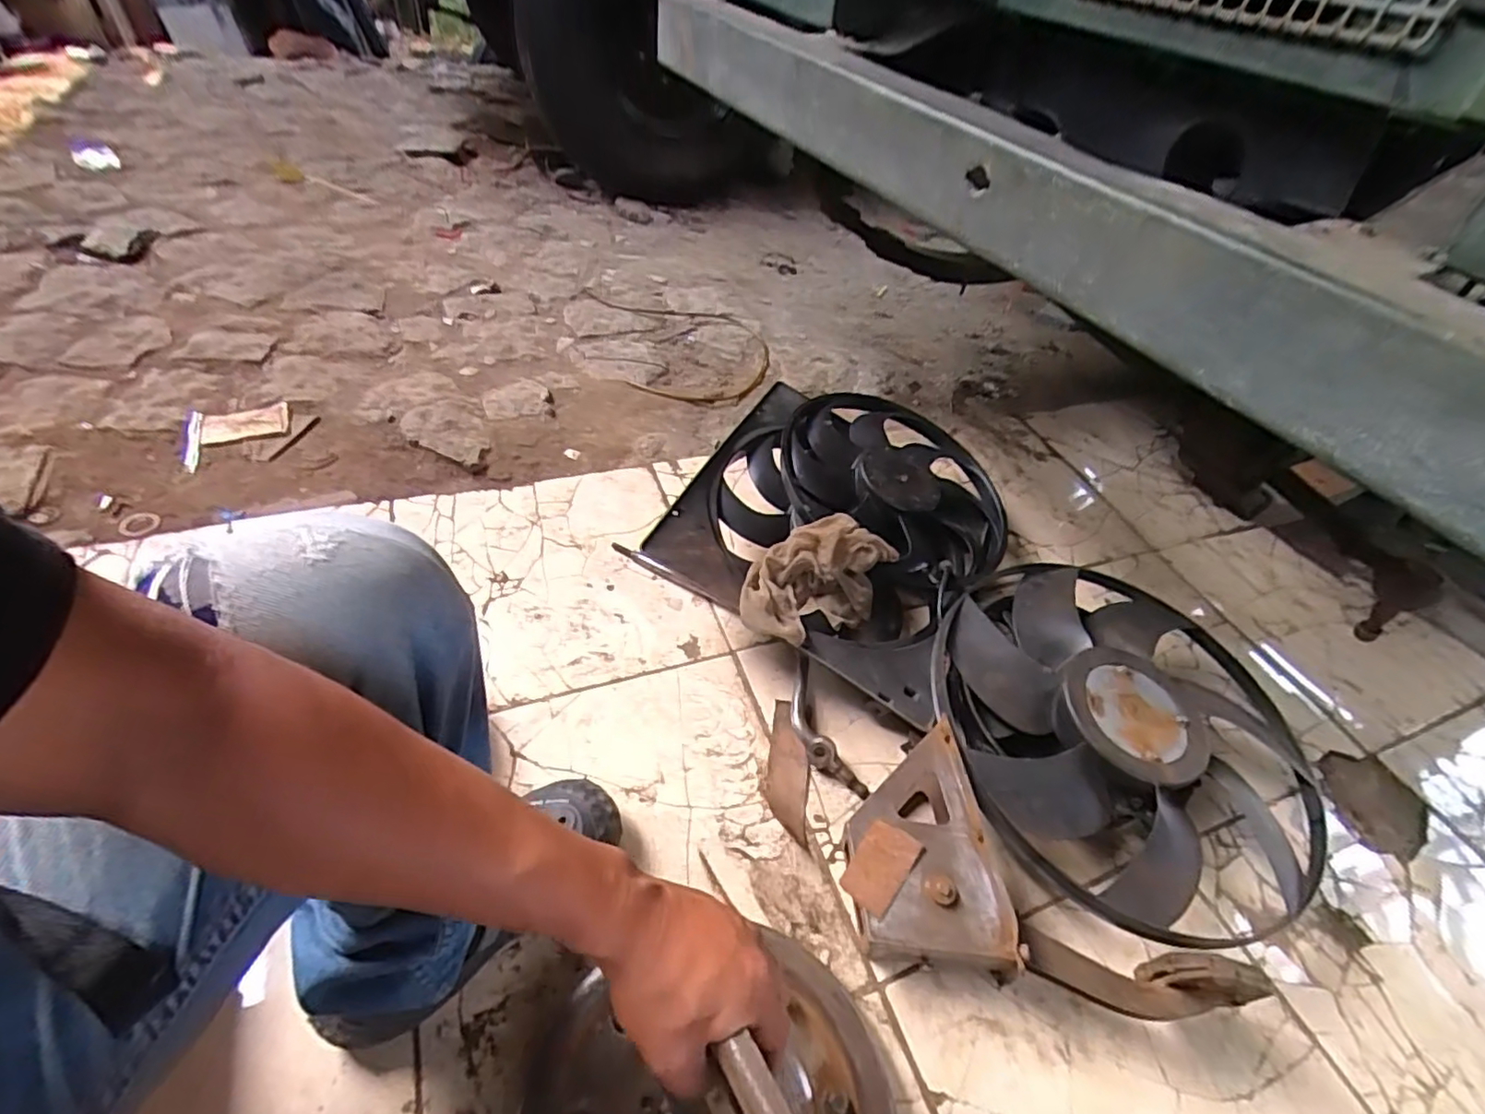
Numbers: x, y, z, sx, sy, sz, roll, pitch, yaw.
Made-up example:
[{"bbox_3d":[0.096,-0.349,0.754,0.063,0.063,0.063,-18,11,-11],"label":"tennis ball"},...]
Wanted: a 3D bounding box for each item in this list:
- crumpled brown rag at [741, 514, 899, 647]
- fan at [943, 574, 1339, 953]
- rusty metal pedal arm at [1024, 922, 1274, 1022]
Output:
[{"bbox_3d":[0.093,0.031,0.854,0.237,0.110,0.131,-28,58,-31],"label":"crumpled brown rag"},{"bbox_3d":[0.476,0.200,0.805,0.465,0.100,0.500,30,52,21],"label":"fan"},{"bbox_3d":[0.365,0.387,0.589,0.203,0.060,0.055,1,46,12],"label":"rusty metal pedal arm"}]

